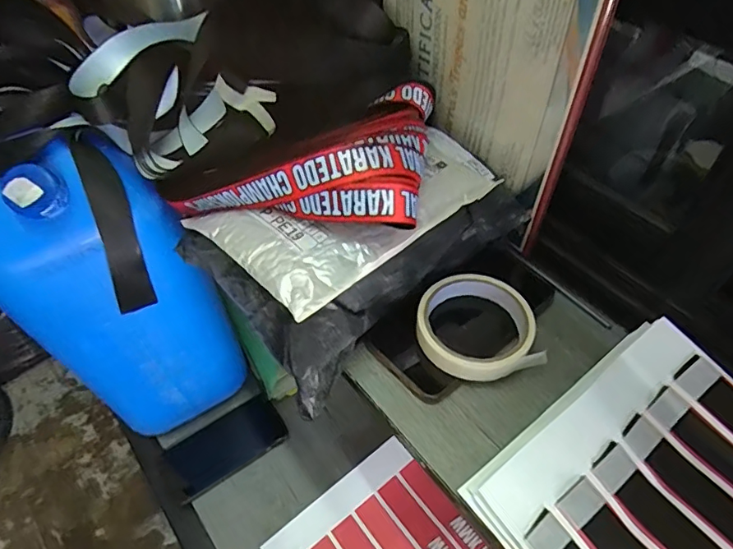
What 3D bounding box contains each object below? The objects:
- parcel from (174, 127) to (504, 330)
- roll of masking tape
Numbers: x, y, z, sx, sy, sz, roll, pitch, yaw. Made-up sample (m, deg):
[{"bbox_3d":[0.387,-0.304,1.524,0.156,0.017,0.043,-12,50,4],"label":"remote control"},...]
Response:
[{"bbox_3d":[-0.006,-0.066,0.400,0.224,0.033,0.139,-35,57,-25],"label":"parcel"},{"bbox_3d":[0.088,0.039,0.408,0.093,0.025,0.091,-2,51,3],"label":"roll of masking tape"}]

